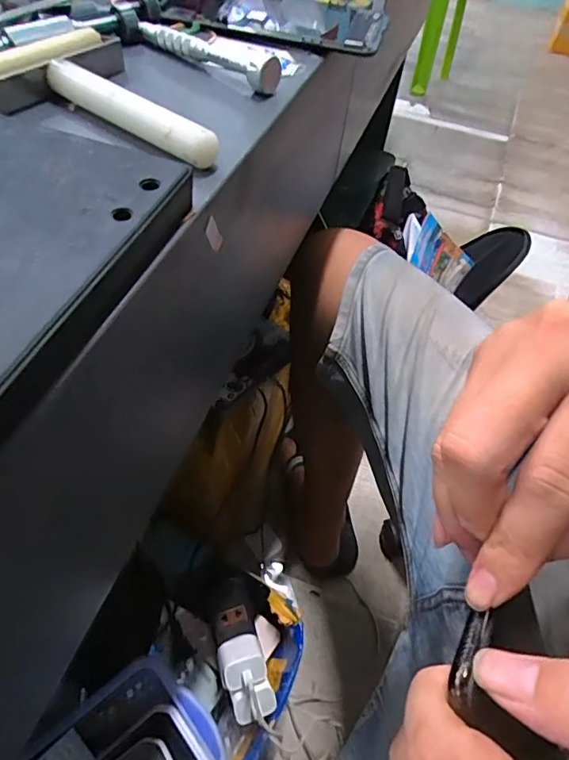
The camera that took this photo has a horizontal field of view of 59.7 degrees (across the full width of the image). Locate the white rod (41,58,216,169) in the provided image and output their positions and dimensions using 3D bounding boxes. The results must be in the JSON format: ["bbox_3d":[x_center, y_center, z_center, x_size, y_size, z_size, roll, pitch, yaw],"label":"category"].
[{"bbox_3d":[-0.071,-0.120,0.223,0.096,0.014,0.011,32,56,18],"label":"white rod"}]

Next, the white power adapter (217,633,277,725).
[{"bbox_3d":[-0.040,0.302,0.509,0.046,0.038,0.077,-14,55,-15],"label":"white power adapter"}]

